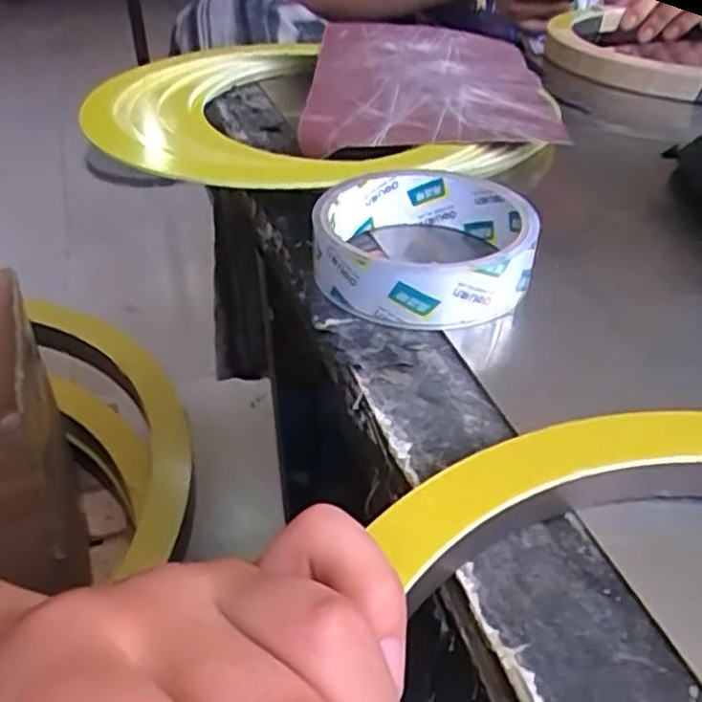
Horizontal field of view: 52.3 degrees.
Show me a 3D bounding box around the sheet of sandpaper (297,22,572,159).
[{"bbox_3d":[0.042,-0.166,0.434,0.135,0.015,0.215,1,38,-1],"label":"sheet of sandpaper"}]

